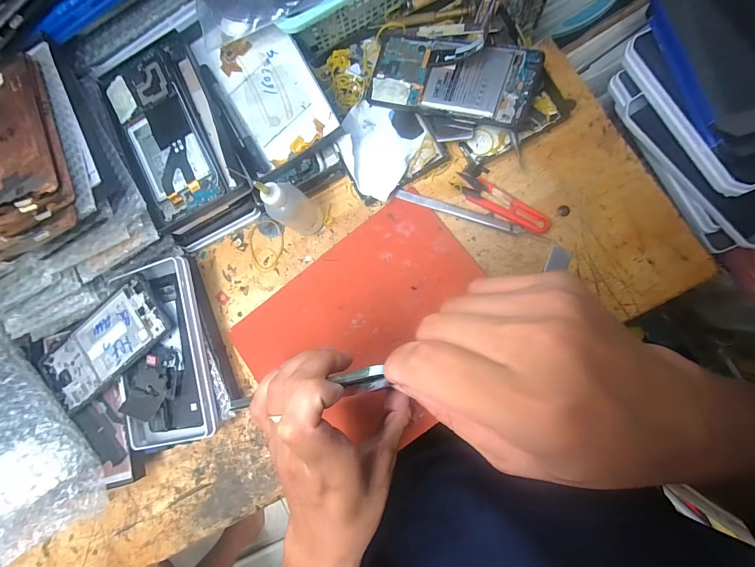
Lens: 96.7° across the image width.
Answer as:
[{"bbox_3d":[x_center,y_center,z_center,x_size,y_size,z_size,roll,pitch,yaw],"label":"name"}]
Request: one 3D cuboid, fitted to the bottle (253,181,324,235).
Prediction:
[{"bbox_3d":[-0.079,-0.070,0.316,0.029,0.095,0.035,35,91,9],"label":"bottle"}]

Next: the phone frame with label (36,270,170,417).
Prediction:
[{"bbox_3d":[-0.287,0.061,0.355,0.153,0.007,0.073,-39,81,4],"label":"phone frame with label"}]

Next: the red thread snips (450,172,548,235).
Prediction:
[{"bbox_3d":[0.123,-0.081,0.332,0.100,0.009,0.024,30,90,10],"label":"red thread snips"}]

